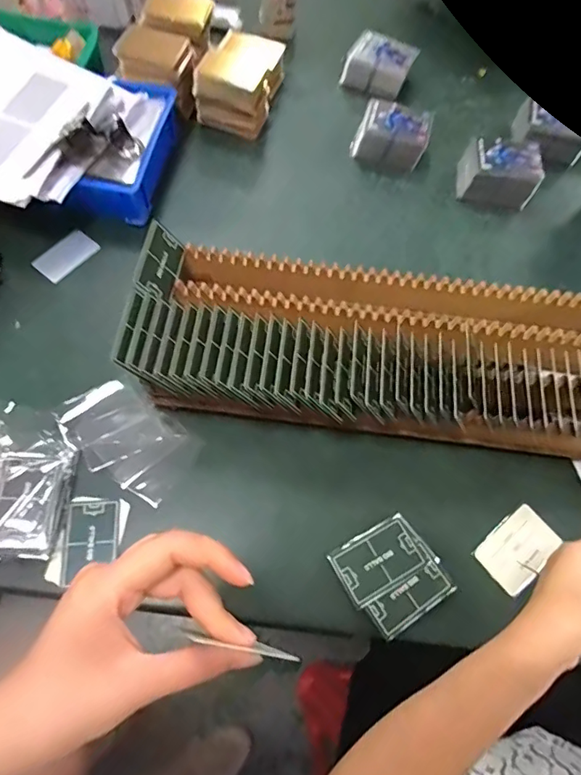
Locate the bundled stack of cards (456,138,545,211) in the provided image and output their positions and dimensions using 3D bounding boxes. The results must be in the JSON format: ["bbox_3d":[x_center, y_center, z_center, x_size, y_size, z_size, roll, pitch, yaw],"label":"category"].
[{"bbox_3d":[0.293,-0.302,0.697,0.100,0.059,0.069,5,66,-1],"label":"bundled stack of cards"}]

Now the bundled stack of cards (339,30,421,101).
[{"bbox_3d":[0.136,-0.504,0.776,0.107,0.050,0.081,21,67,6],"label":"bundled stack of cards"}]

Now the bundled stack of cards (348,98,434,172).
[{"bbox_3d":[0.146,-0.365,0.716,0.105,0.051,0.077,17,66,4],"label":"bundled stack of cards"}]

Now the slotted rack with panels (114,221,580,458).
[{"bbox_3d":[0.120,-0.041,0.538,0.552,0.113,0.196,4,66,-2],"label":"slotted rack with panels"}]

